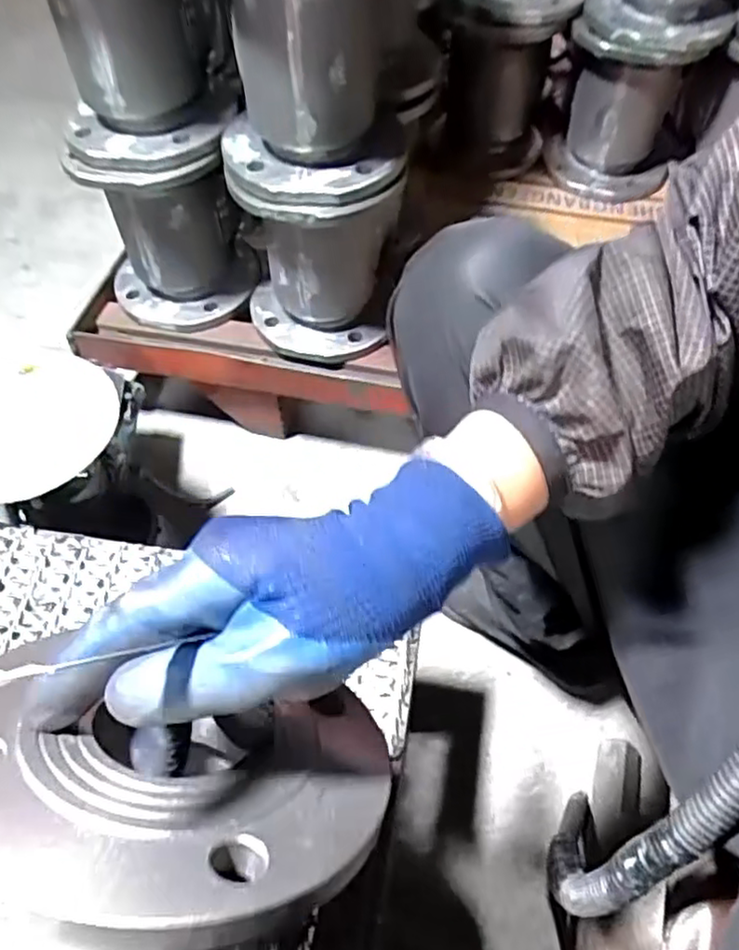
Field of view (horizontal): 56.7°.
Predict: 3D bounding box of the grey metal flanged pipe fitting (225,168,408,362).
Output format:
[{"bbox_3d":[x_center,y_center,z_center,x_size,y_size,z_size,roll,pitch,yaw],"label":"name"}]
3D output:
[{"bbox_3d":[-0.054,-0.253,0.786,0.182,0.213,0.156,-7,54,-4],"label":"grey metal flanged pipe fitting"}]

